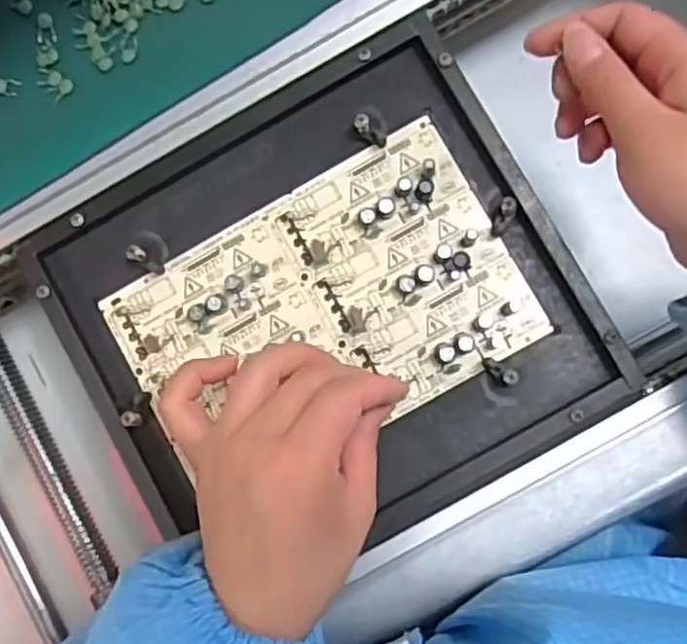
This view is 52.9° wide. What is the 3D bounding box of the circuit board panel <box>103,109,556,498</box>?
[{"bbox_3d":[-0.012,-0.004,0.373,0.205,0.014,0.132,-29,87,4],"label":"circuit board panel"}]

